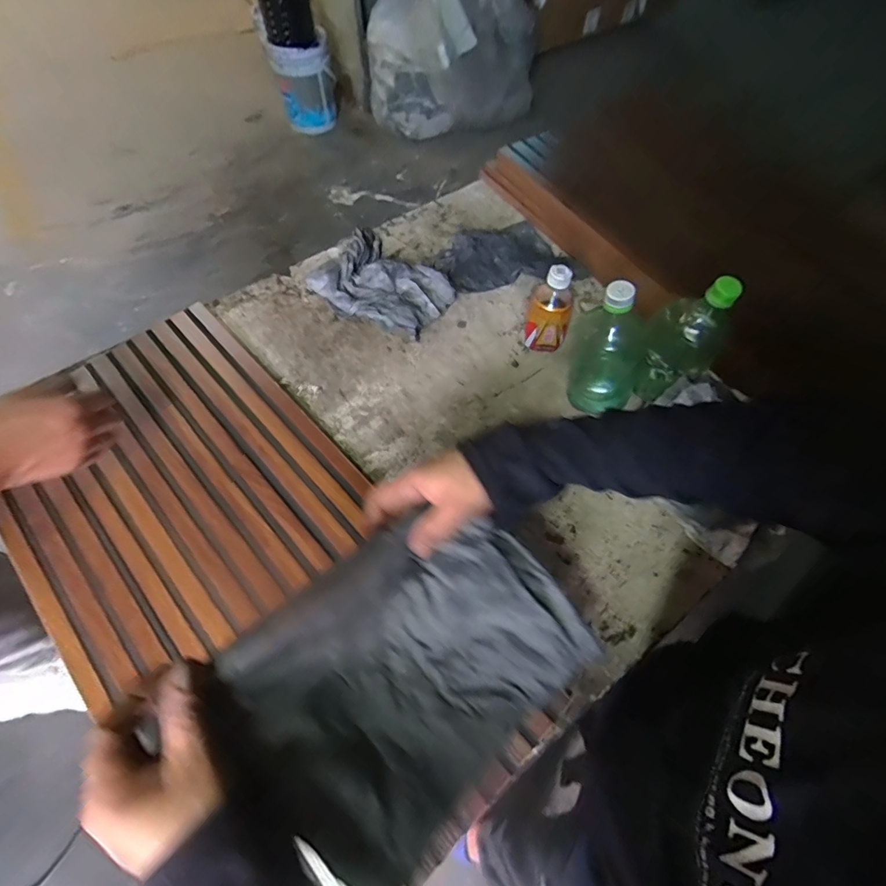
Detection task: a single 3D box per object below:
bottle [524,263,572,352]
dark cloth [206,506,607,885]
[{"bbox_3d":[0.157,-0.201,0.662,0.065,0.134,0.066,18,62,10],"label":"bottle"},{"bbox_3d":[-0.015,0.166,0.344,0.243,0.040,0.198,-37,94,-30],"label":"dark cloth"}]

